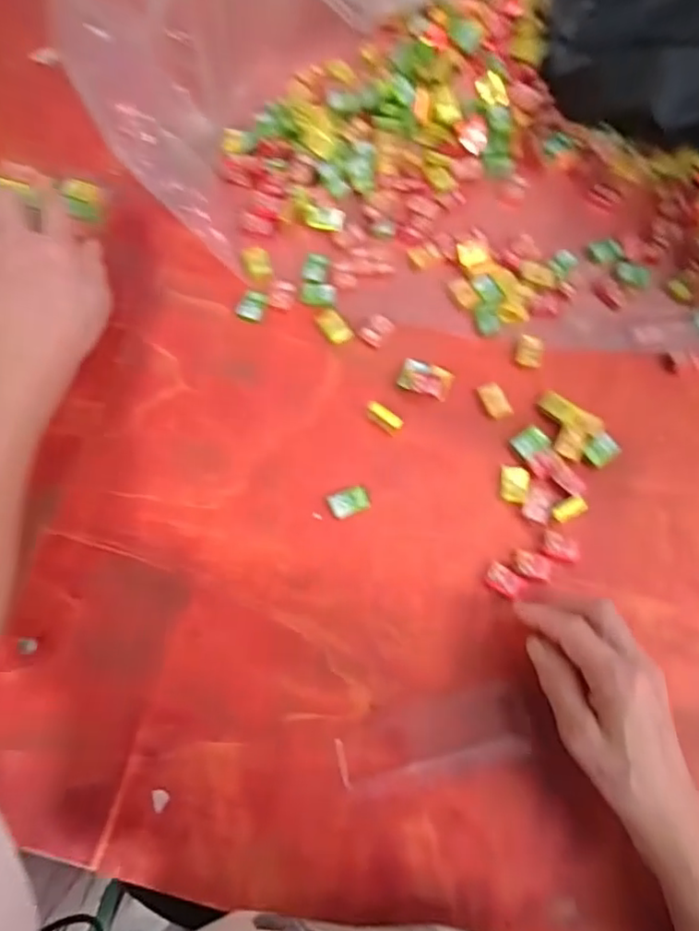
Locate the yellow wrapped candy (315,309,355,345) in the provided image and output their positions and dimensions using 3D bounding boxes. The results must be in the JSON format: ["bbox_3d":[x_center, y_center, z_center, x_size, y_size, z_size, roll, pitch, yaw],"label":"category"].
[{"bbox_3d":[-0.012,-0.111,0.464,0.019,0.004,0.033,-35,77,-12],"label":"yellow wrapped candy"}]

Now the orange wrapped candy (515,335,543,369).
[{"bbox_3d":[0.143,-0.091,0.464,0.020,0.008,0.024,11,72,1],"label":"orange wrapped candy"}]

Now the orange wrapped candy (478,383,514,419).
[{"bbox_3d":[0.112,-0.050,0.448,0.018,0.004,0.029,-24,75,-10],"label":"orange wrapped candy"}]

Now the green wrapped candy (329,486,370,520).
[{"bbox_3d":[0.000,0.026,0.422,0.028,0.007,0.018,-23,75,-9],"label":"green wrapped candy"}]

